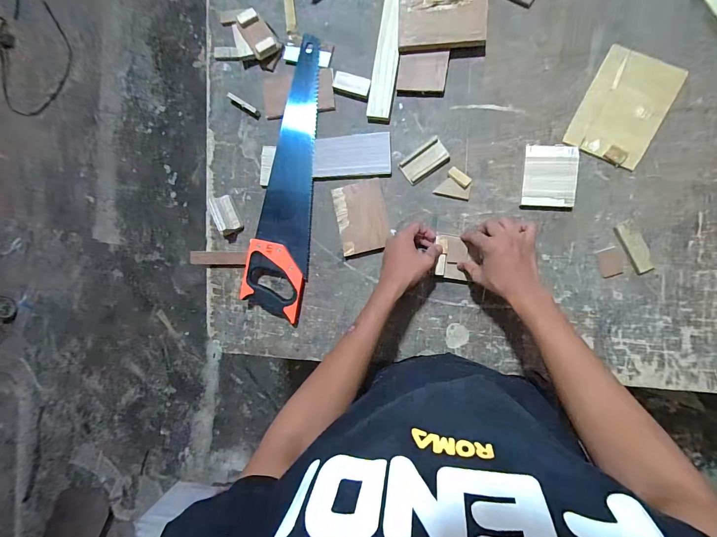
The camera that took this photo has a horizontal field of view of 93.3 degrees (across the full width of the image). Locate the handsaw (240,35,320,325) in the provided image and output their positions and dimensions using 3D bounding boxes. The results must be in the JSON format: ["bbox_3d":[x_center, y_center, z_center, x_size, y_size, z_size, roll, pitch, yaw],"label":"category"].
[{"bbox_3d":[-0.129,-0.164,0.645,0.107,0.033,0.514,11,95,7],"label":"handsaw"}]

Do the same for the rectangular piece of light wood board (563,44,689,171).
[{"bbox_3d":[0.438,-0.264,0.557,0.120,0.009,0.169,26,96,6],"label":"rectangular piece of light wood board"}]

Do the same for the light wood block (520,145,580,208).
[{"bbox_3d":[0.324,-0.158,0.575,0.082,0.011,0.102,4,94,8],"label":"light wood block"}]

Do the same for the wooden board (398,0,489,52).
[{"bbox_3d":[0.140,-0.423,0.564,0.143,0.010,0.099,-2,107,6],"label":"wooden board"}]

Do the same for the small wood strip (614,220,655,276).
[{"bbox_3d":[0.465,-0.036,0.570,0.032,0.006,0.091,-26,89,8],"label":"small wood strip"}]

